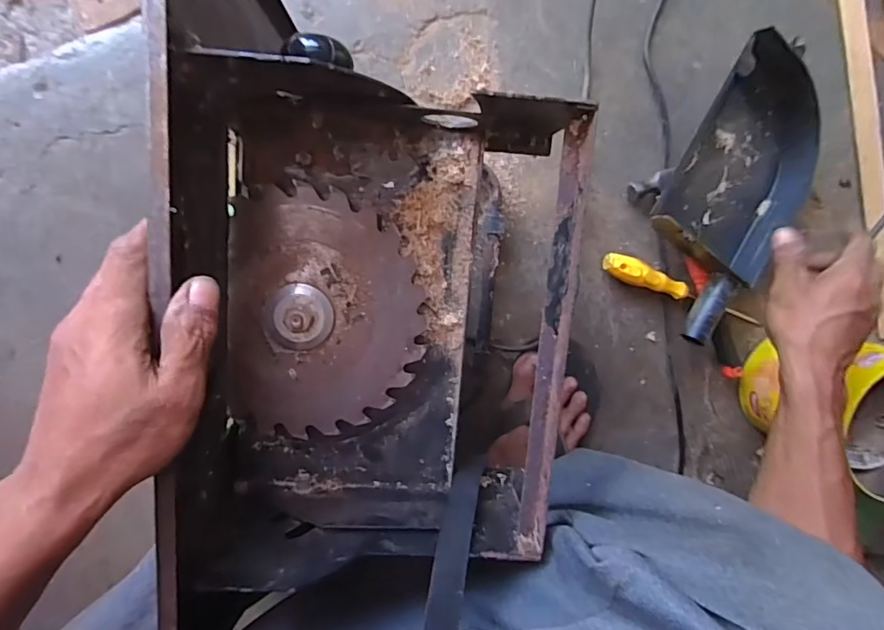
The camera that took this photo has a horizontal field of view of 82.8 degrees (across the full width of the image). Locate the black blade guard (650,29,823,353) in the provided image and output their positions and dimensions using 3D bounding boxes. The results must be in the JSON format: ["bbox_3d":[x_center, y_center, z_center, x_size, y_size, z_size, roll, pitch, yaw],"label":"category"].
[{"bbox_3d":[0.320,-0.132,0.554,0.151,0.080,0.300,28,98,-10],"label":"black blade guard"}]

